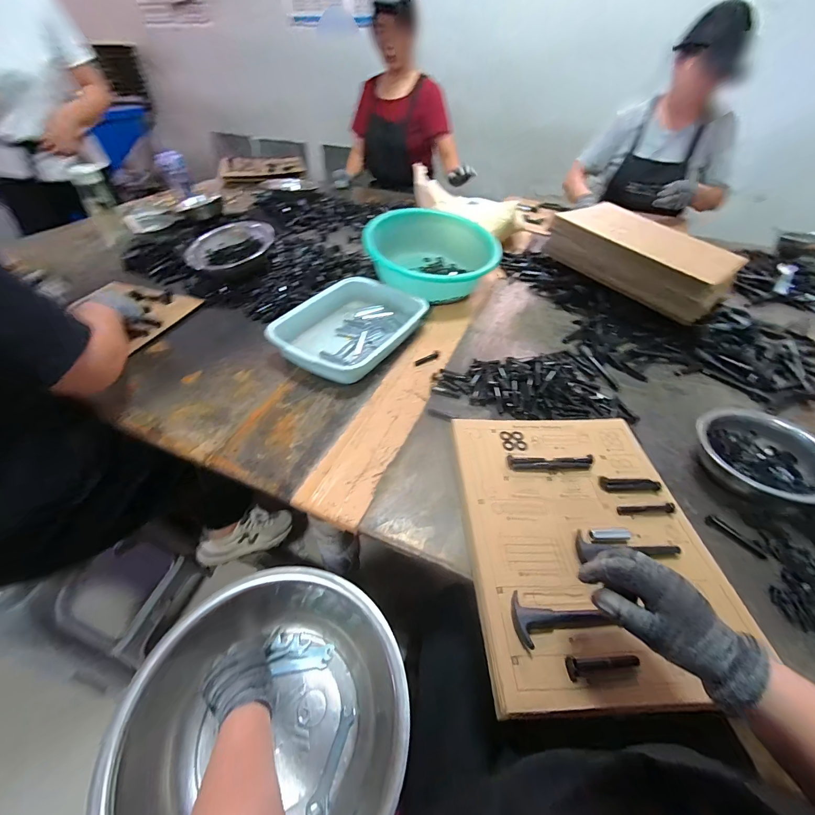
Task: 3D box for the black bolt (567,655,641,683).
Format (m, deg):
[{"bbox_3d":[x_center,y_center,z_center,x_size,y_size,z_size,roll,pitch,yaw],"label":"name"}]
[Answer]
[{"bbox_3d":[0.198,0.262,0.361,0.072,0.014,0.019,-2,46,-5],"label":"black bolt"}]

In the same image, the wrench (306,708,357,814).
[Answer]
[{"bbox_3d":[-0.101,0.480,0.483,0.028,0.009,0.112,12,46,10],"label":"wrench"}]

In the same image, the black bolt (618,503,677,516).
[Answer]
[{"bbox_3d":[0.332,0.140,0.493,0.078,0.007,0.013,0,46,-2],"label":"black bolt"}]

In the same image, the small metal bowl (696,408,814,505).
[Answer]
[{"bbox_3d":[0.538,0.078,0.553,0.157,0.076,0.165,1,46,-1],"label":"small metal bowl"}]

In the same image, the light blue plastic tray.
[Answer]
[{"bbox_3d":[-0.127,-0.188,0.793,0.230,0.062,0.331,25,50,21],"label":"light blue plastic tray"}]

